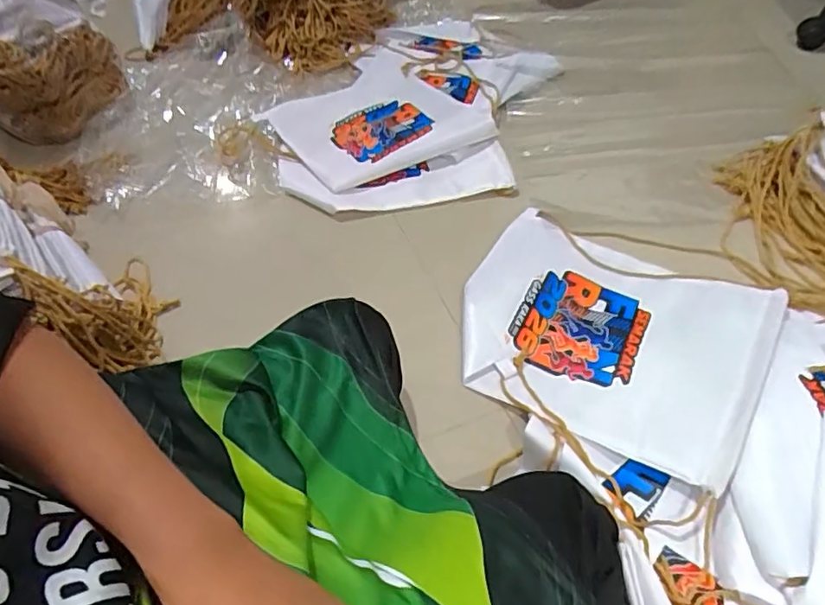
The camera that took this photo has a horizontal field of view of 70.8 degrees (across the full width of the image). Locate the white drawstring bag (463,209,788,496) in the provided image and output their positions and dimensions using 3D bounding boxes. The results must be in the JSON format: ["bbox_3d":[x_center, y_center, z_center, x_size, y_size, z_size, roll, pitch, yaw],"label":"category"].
[{"bbox_3d":[0.251,0.030,0.769,0.369,0.054,0.323,24,56,20],"label":"white drawstring bag"}]

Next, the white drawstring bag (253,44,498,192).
[{"bbox_3d":[-0.077,-0.338,1.061,0.309,0.033,0.337,-33,59,-25],"label":"white drawstring bag"}]

